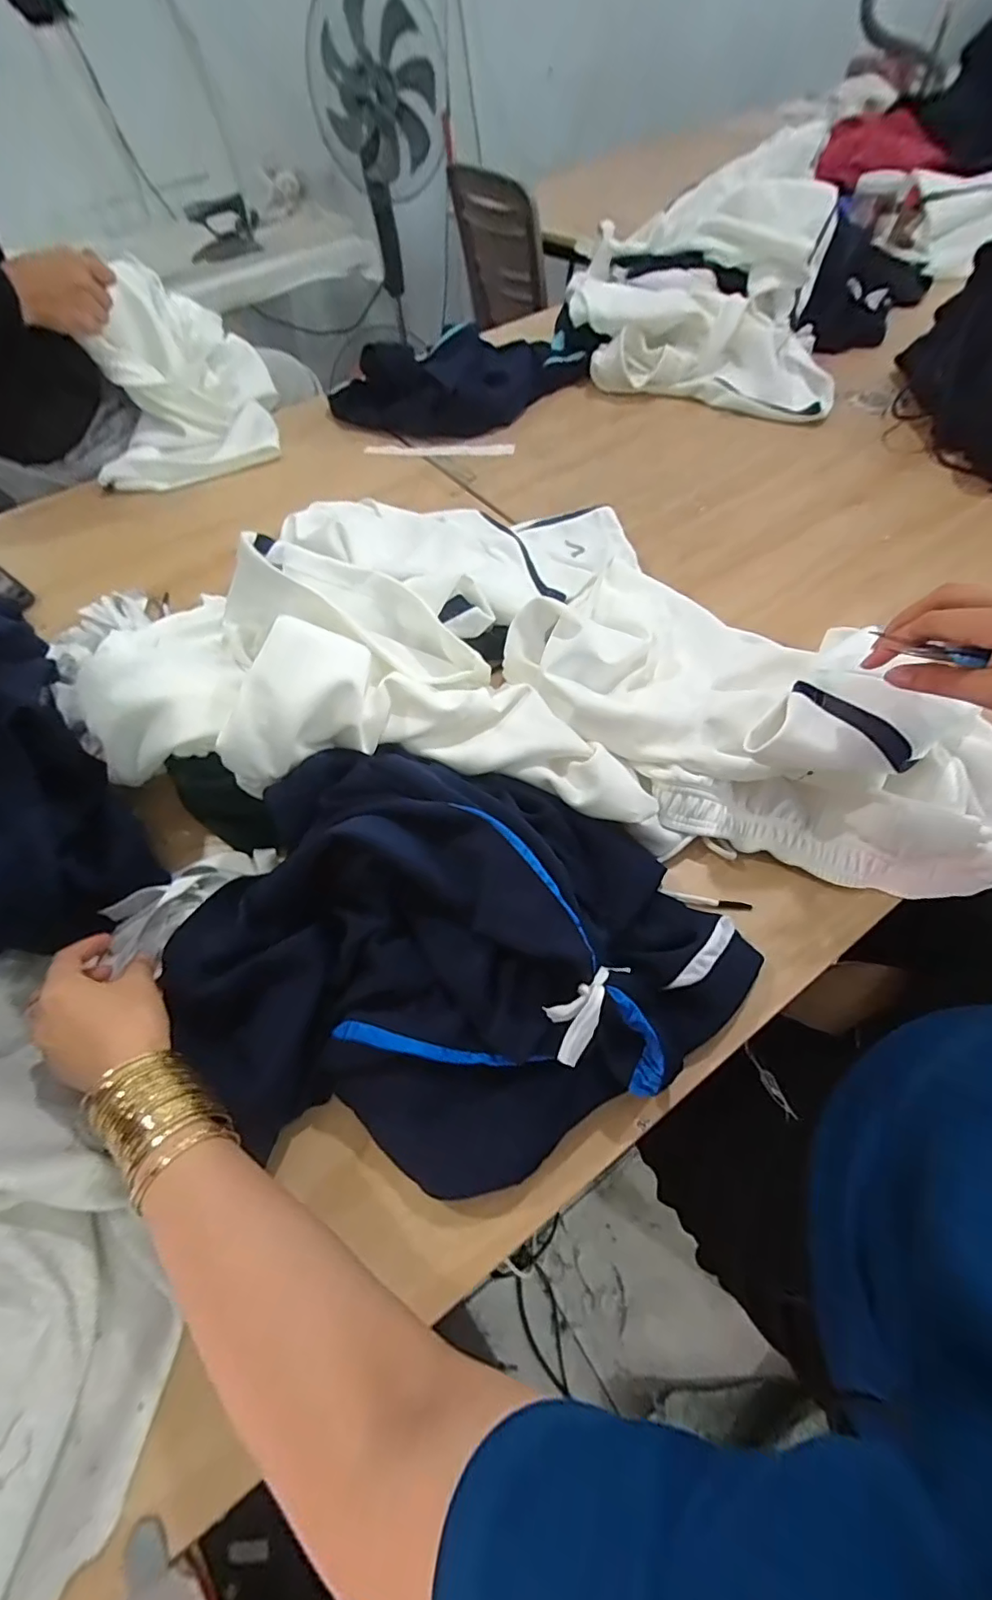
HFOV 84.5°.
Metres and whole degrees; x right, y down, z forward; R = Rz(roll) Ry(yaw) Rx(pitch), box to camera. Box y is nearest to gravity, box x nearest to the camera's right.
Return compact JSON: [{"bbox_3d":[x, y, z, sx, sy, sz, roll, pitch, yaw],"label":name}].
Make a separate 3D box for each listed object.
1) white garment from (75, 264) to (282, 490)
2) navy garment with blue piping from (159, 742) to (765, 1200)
[{"bbox_3d":[-0.521,-0.688,0.889,0.269,0.180,0.330,-16,58,-5],"label":"white garment"},{"bbox_3d":[-0.018,0.096,0.384,0.378,0.094,0.276,5,59,8],"label":"navy garment with blue piping"}]

